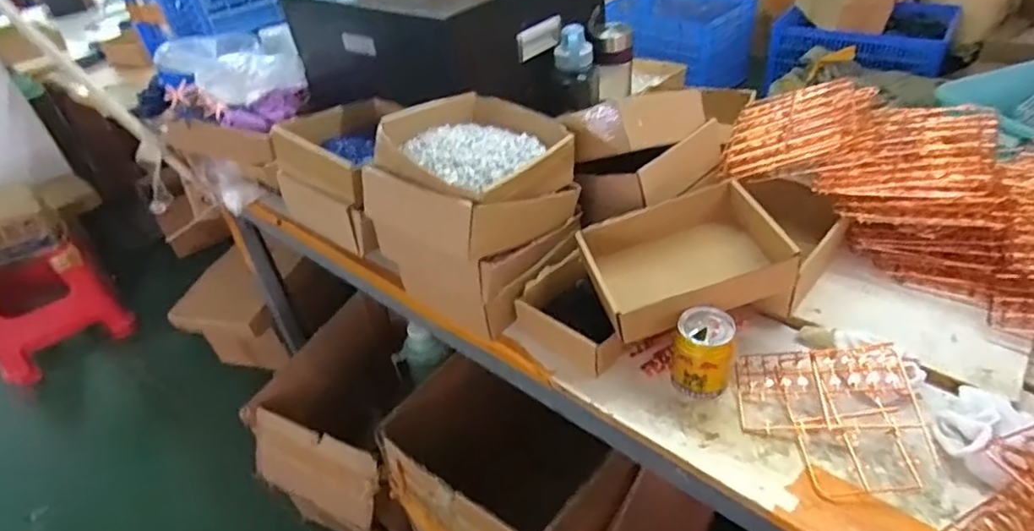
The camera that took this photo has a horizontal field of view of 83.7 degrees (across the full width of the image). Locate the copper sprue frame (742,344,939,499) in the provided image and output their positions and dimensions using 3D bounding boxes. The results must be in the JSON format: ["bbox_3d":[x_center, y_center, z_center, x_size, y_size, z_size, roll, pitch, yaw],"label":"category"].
[{"bbox_3d":[0.335,0.159,0.617,0.174,0.045,0.168,0,39,9],"label":"copper sprue frame"}]

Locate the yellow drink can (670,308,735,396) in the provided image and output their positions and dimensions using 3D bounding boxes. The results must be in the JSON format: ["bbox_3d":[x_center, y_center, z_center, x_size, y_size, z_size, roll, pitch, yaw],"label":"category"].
[{"bbox_3d":[0.209,0.101,0.652,0.065,0.087,0.062,-5,39,4],"label":"yellow drink can"}]

